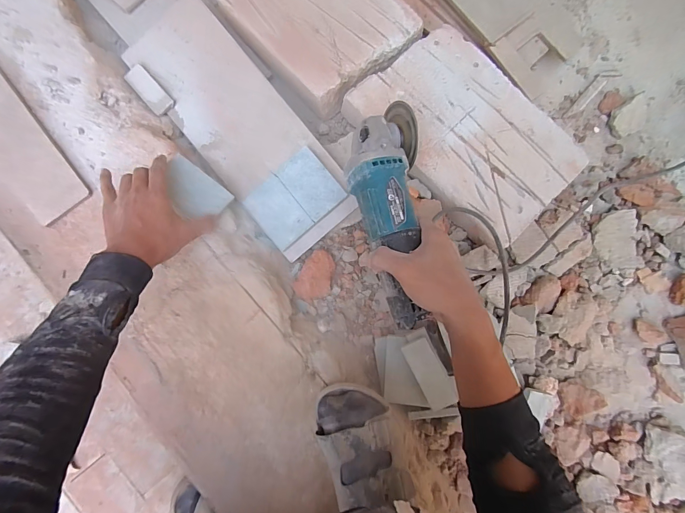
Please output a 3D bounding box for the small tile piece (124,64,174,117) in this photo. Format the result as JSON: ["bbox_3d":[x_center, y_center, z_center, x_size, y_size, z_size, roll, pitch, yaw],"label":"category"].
[{"bbox_3d":[-0.302,-0.260,0.529,0.035,0.007,0.084,-42,90,-4],"label":"small tile piece"}]

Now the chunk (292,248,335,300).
[{"bbox_3d":[-0.040,0.032,0.536,0.054,0.023,0.079,32,86,-1],"label":"chunk"}]

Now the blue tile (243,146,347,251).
[{"bbox_3d":[-0.075,-0.089,0.522,0.132,0.008,0.100,-41,85,9],"label":"blue tile"}]

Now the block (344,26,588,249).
[{"bbox_3d":[0.188,-0.187,0.529,0.211,0.053,0.316,-44,89,-2],"label":"block"}]

